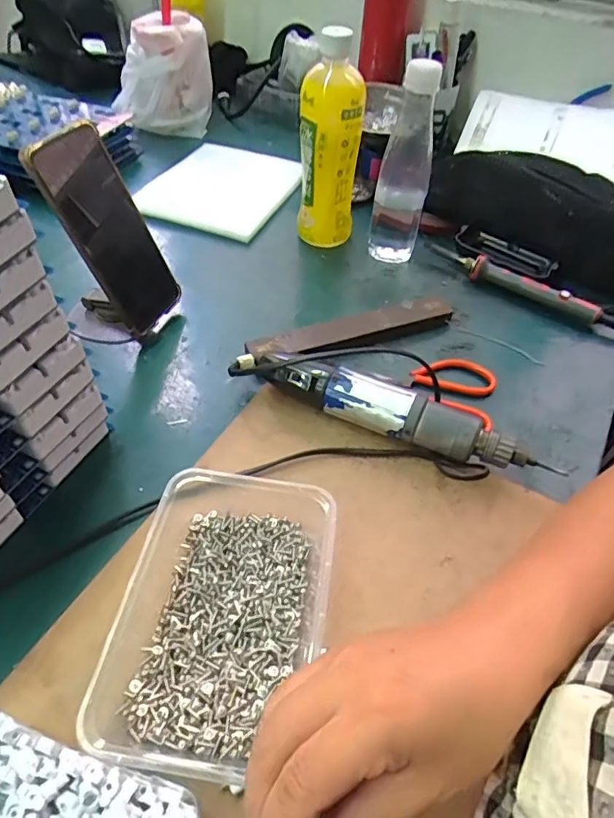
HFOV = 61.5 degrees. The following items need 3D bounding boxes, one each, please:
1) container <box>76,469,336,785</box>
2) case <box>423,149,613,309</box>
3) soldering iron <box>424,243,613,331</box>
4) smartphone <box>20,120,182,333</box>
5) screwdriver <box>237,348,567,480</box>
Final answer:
[{"bbox_3d":[-0.050,0.120,0.308,0.124,0.039,0.166,7,49,2],"label":"container"},{"bbox_3d":[0.256,-0.213,0.571,0.250,0.106,0.099,27,52,18],"label":"case"},{"bbox_3d":[0.228,-0.129,0.545,0.220,0.029,0.019,31,54,21],"label":"soldering iron"},{"bbox_3d":[-0.167,-0.152,0.446,0.009,0.164,0.077,6,47,30],"label":"smartphone"},{"bbox_3d":[0.063,0.003,0.417,0.263,0.042,0.035,19,50,12],"label":"screwdriver"}]

